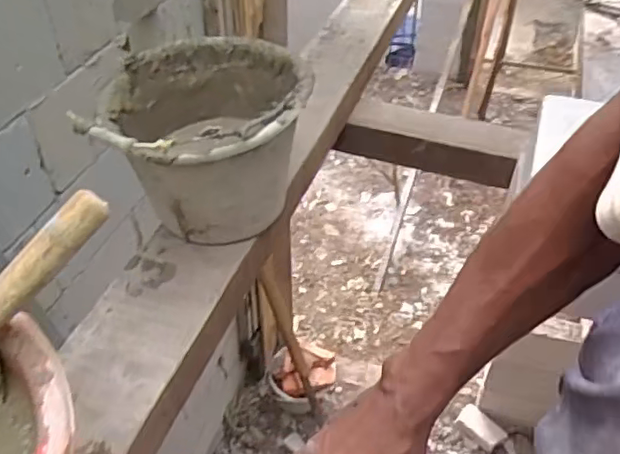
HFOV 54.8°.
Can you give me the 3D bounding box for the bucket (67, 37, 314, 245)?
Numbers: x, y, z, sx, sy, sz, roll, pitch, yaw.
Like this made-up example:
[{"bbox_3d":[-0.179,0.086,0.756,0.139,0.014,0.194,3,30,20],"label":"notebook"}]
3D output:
[{"bbox_3d":[-0.133,-0.113,0.822,0.252,0.212,0.325,4,42,2],"label":"bucket"}]

